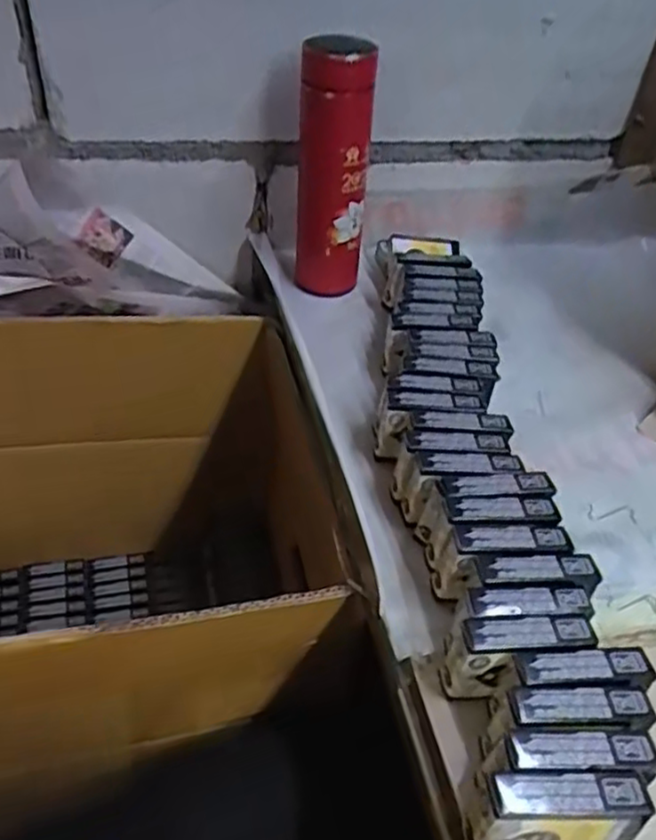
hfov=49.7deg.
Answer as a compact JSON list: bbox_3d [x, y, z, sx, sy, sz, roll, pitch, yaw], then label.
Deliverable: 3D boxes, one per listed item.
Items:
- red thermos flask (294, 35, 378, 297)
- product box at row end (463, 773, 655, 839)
[{"bbox_3d":[0.004,-0.233,0.665,0.067,0.222,0.066,5,40,-3],"label":"red thermos flask"},{"bbox_3d":[0.103,0.187,0.329,0.077,0.057,0.022,4,40,-4],"label":"product box at row end"}]

